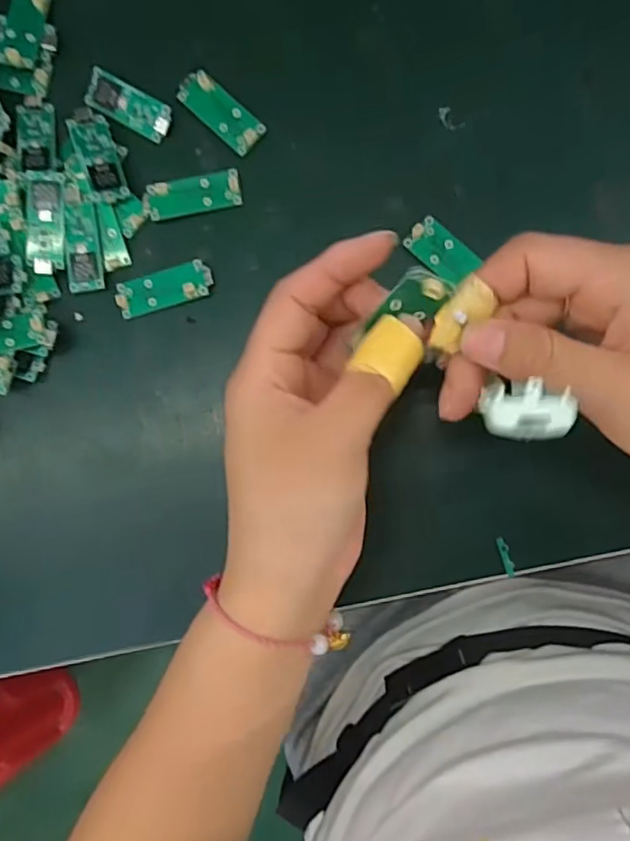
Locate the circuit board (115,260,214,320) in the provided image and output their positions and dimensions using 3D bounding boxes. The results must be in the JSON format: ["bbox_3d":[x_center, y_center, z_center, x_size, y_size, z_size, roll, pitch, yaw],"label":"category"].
[{"bbox_3d":[-0.077,-0.068,0.308,0.050,0.007,0.019,-16,85,7],"label":"circuit board"}]

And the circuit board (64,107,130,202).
[{"bbox_3d":[-0.112,-0.137,0.306,0.020,0.007,0.050,-18,85,7],"label":"circuit board"}]

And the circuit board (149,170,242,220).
[{"bbox_3d":[-0.062,-0.116,0.306,0.047,0.004,0.019,-9,86,8],"label":"circuit board"}]

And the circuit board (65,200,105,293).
[{"bbox_3d":[-0.120,-0.089,0.309,0.020,0.004,0.044,-3,87,8],"label":"circuit board"}]

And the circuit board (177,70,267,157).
[{"bbox_3d":[-0.049,-0.159,0.306,0.050,0.005,0.019,44,94,8],"label":"circuit board"}]

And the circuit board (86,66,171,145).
[{"bbox_3d":[-0.097,-0.164,0.314,0.048,0.006,0.019,30,92,9],"label":"circuit board"}]

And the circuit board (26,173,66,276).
[{"bbox_3d":[-0.138,-0.101,0.307,0.019,0.007,0.050,3,88,8],"label":"circuit board"}]

